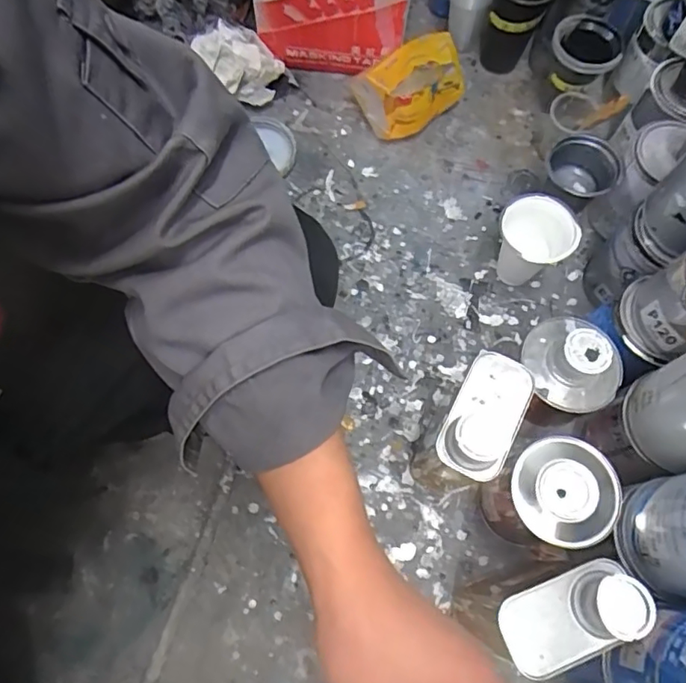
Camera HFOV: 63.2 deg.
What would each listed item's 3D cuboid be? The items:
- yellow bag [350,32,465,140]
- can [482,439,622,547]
[{"bbox_3d":[0.095,-0.372,0.810,0.113,0.079,0.147,43,74,13],"label":"yellow bag"},{"bbox_3d":[0.207,0.161,0.577,0.096,0.147,0.093,1,70,-2],"label":"can"}]

